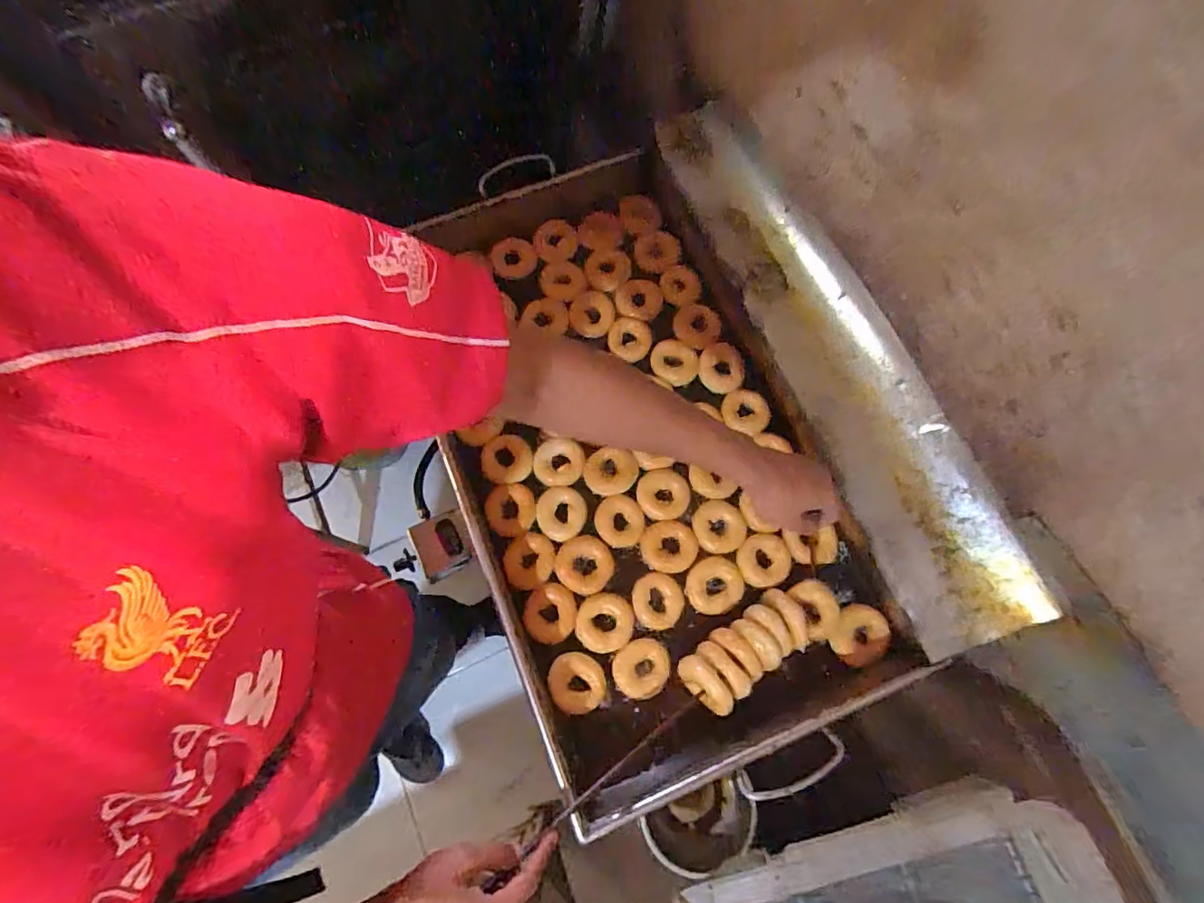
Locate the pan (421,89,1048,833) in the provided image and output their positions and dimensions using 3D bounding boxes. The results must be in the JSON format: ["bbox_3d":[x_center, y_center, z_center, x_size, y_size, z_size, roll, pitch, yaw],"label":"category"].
[{"bbox_3d":[0.083,-0.048,0.720,0.574,0.156,0.831,-22,75,-6],"label":"pan"}]

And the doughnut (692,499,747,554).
[{"bbox_3d":[0.166,0.106,0.746,0.071,0.019,0.071,0,74,0],"label":"doughnut"}]

